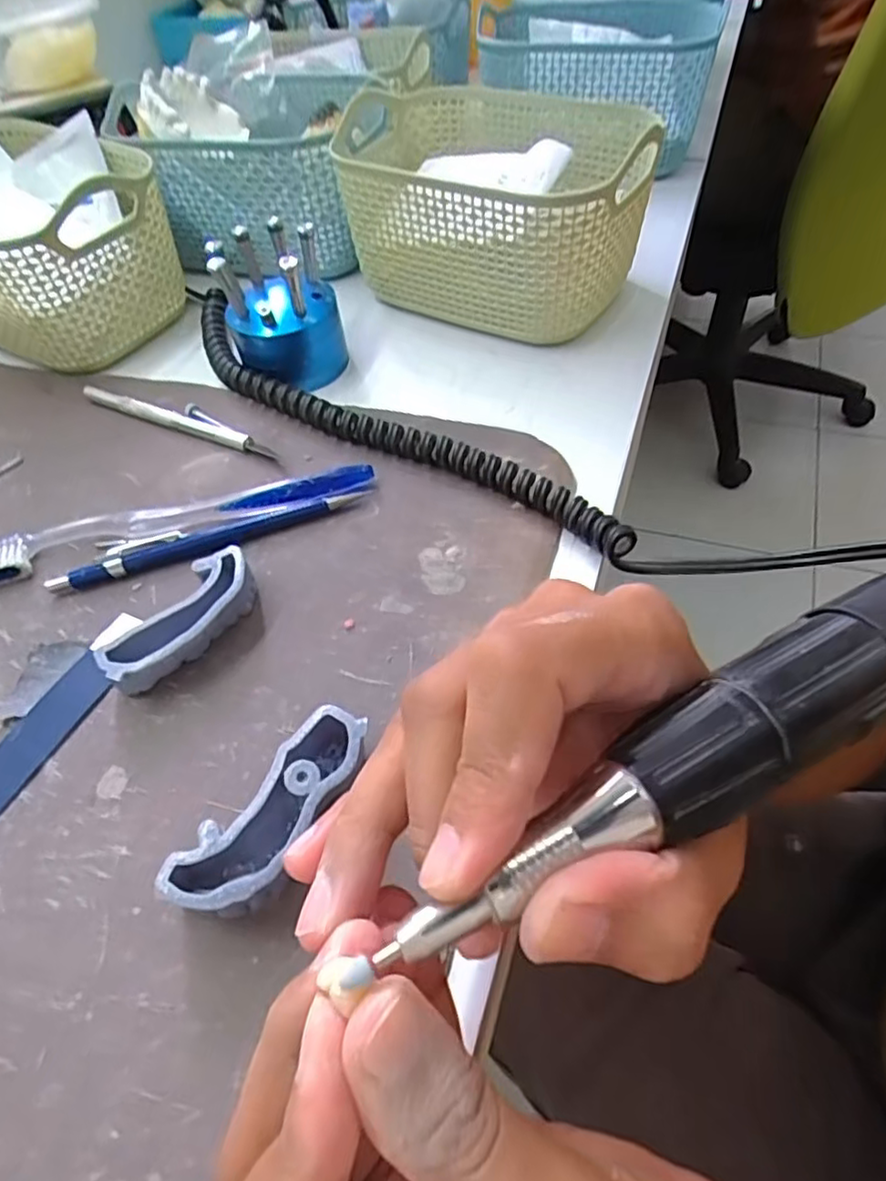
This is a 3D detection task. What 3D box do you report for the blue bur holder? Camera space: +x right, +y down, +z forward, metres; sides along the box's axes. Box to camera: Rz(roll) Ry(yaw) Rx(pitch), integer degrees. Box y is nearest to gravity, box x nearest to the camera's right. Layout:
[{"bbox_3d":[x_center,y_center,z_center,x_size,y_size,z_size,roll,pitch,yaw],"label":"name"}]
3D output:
[{"bbox_3d":[-0.086,-0.152,0.346,0.058,0.066,0.060,-14,52,-5],"label":"blue bur holder"}]

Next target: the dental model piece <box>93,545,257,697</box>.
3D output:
[{"bbox_3d":[-0.096,0.013,0.248,0.026,0.021,0.064,23,58,21],"label":"dental model piece"}]

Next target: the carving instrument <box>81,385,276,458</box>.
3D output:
[{"bbox_3d":[-0.140,-0.089,0.341,0.126,0.008,0.009,21,57,20],"label":"carving instrument"}]

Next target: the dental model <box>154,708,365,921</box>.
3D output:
[{"bbox_3d":[-0.049,0.069,0.200,0.028,0.023,0.067,23,58,21],"label":"dental model"}]

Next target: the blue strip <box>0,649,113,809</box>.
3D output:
[{"bbox_3d":[-0.150,0.057,0.231,0.020,0.004,0.080,19,56,18],"label":"blue strip"}]

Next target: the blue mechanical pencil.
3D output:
[{"bbox_3d":[-0.100,-0.025,0.285,0.138,0.010,0.012,-18,53,-9],"label":"blue mechanical pencil"}]

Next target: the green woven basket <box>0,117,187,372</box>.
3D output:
[{"bbox_3d":[-0.256,-0.222,0.400,0.137,0.093,0.207,-39,59,-23],"label":"green woven basket"}]

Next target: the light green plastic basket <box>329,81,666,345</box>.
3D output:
[{"bbox_3d":[0.027,-0.216,0.377,0.167,0.089,0.120,24,58,22],"label":"light green plastic basket"}]

